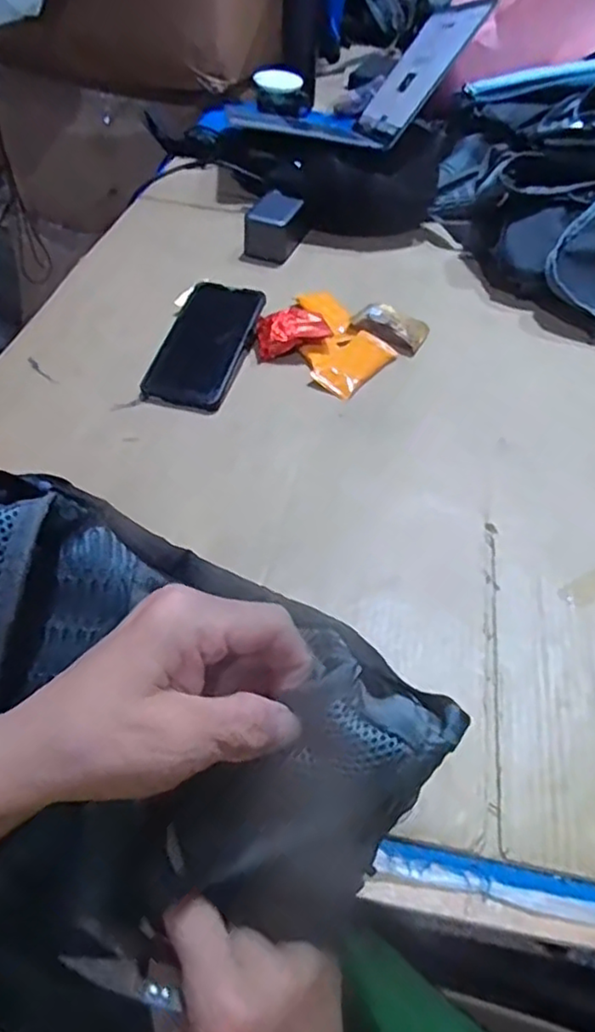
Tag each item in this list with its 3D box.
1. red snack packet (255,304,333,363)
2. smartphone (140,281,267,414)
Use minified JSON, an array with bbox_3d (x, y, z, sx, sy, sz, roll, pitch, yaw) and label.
[{"bbox_3d":[-0.006,-0.188,0.665,0.074,0.030,0.041,-11,49,-12],"label":"red snack packet"},{"bbox_3d":[-0.091,-0.173,0.646,0.081,0.016,0.165,8,57,12],"label":"smartphone"}]

